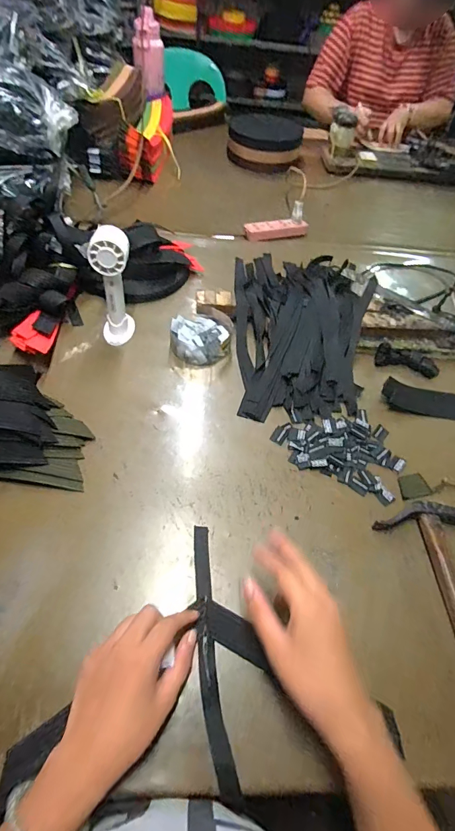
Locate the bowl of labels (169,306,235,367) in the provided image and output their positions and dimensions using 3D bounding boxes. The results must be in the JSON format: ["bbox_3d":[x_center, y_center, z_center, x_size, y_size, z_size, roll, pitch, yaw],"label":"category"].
[{"bbox_3d":[-0.041,-0.128,0.614,0.094,0.031,0.102,3,54,-4],"label":"bowl of labels"}]

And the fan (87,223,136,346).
[{"bbox_3d":[-0.168,-0.192,0.570,0.057,0.156,0.076,-7,55,-11],"label":"fan"}]

